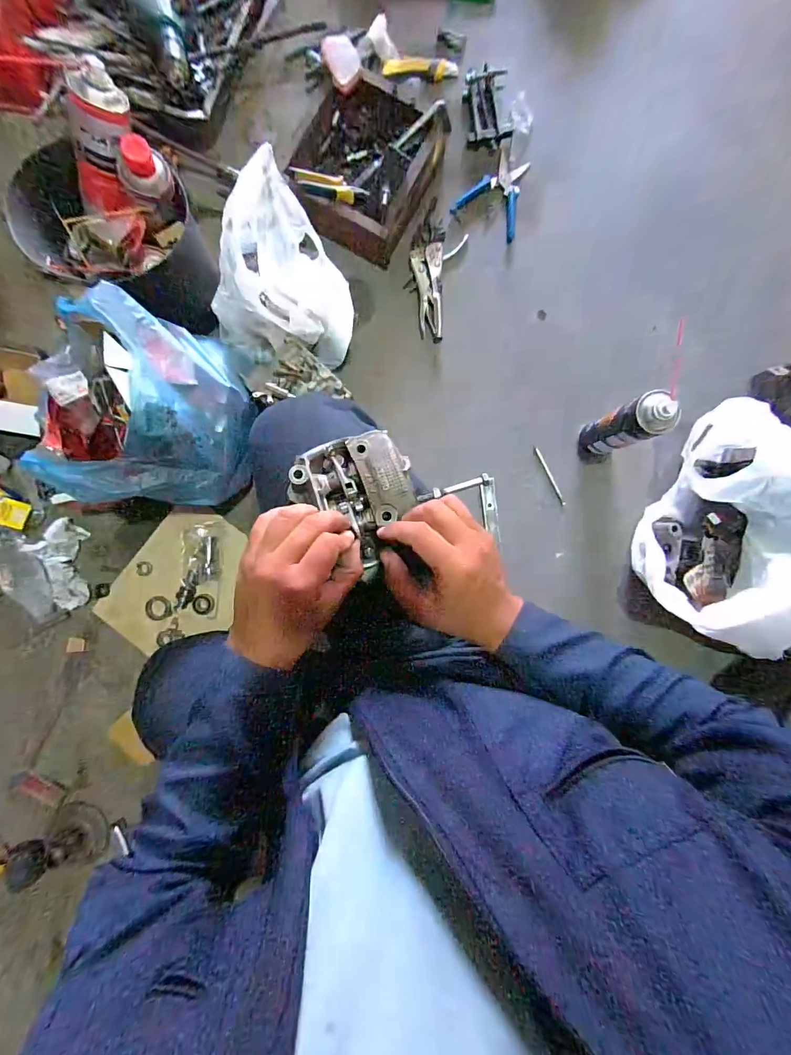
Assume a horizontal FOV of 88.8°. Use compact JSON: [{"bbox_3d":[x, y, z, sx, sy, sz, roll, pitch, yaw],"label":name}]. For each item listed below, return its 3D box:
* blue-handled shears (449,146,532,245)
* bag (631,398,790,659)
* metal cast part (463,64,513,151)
[{"bbox_3d":[0.194,-0.642,0.773,0.125,0.022,0.148,24,90,0],"label":"blue-handled shears"},{"bbox_3d":[0.564,-0.001,0.650,0.225,0.197,0.375,17,90,0],"label":"bag"},{"bbox_3d":[0.173,-0.787,0.755,0.086,0.016,0.132,-6,90,0],"label":"metal cast part"}]

